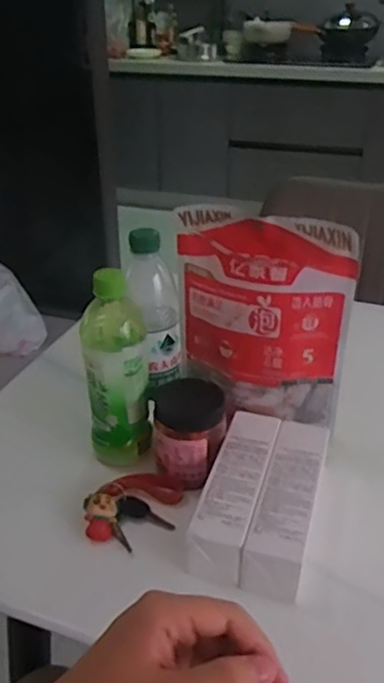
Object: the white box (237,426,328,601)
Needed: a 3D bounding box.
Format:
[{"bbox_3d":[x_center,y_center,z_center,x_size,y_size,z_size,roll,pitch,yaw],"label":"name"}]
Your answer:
[{"bbox_3d":[0.094,0.147,0.604,0.051,0.051,0.187,10,31,17],"label":"white box"}]

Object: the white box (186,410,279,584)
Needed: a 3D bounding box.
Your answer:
[{"bbox_3d":[0.044,0.144,0.612,0.050,0.046,0.193,9,31,15],"label":"white box"}]

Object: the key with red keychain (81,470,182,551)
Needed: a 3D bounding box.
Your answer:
[{"bbox_3d":[-0.056,0.161,0.624,0.078,0.033,0.087,8,31,14],"label":"key with red keychain"}]

